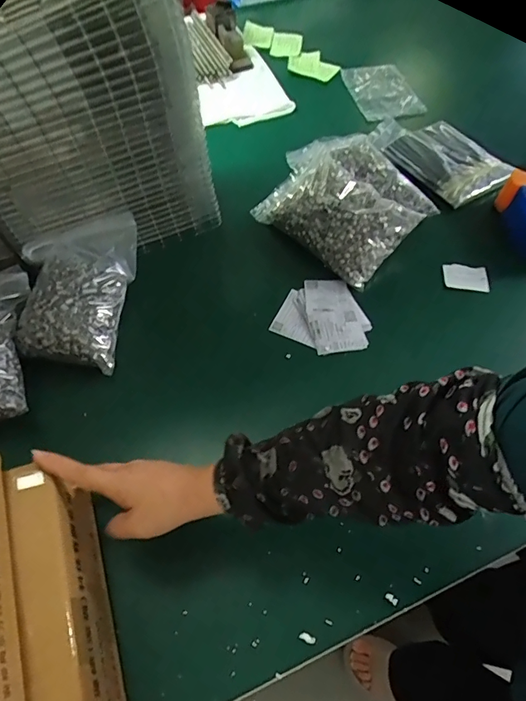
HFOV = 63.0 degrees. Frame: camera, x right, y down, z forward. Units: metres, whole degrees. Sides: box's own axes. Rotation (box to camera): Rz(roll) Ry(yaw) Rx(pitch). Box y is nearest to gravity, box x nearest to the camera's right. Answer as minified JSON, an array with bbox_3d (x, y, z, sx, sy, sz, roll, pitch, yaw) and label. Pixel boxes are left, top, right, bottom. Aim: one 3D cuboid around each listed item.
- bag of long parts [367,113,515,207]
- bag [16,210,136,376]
[{"bbox_3d":[0.291,-0.327,0.720,0.235,0.030,0.166,38,66,22],"label":"bag of long parts"},{"bbox_3d":[-0.241,-0.080,0.551,0.130,0.057,0.199,2,58,3],"label":"bag"}]

